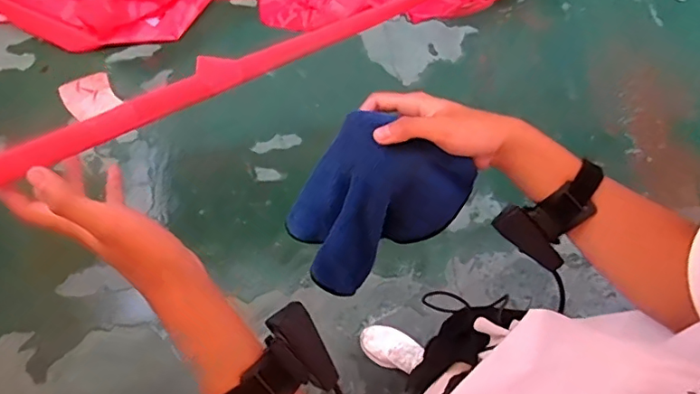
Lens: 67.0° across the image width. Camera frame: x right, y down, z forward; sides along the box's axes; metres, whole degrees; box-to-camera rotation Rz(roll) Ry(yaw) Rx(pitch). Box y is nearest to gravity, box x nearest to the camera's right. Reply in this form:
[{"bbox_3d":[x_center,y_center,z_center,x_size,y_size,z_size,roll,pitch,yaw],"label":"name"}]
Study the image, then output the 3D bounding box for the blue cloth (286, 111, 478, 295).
[{"bbox_3d":[0.027,-0.001,0.536,0.172,0.168,0.115,-22,69,-9],"label":"blue cloth"}]

